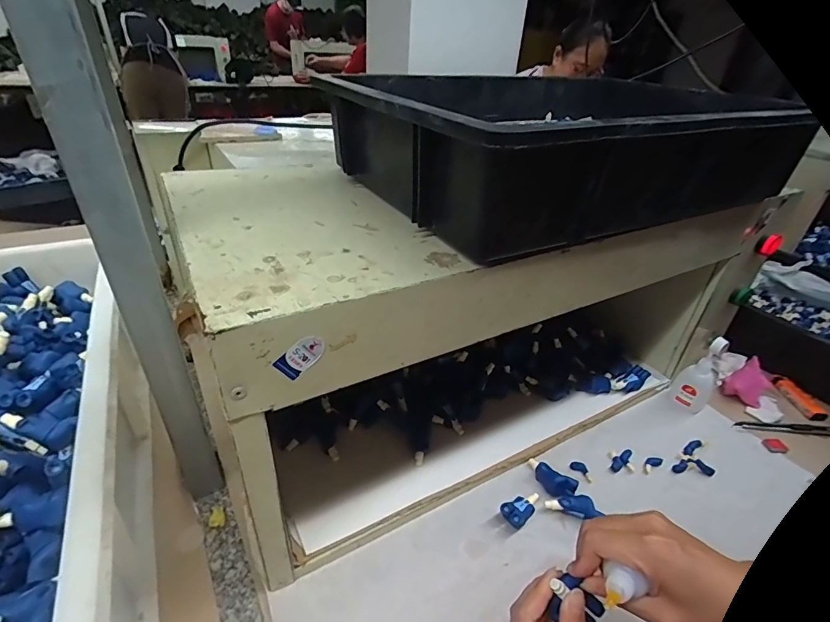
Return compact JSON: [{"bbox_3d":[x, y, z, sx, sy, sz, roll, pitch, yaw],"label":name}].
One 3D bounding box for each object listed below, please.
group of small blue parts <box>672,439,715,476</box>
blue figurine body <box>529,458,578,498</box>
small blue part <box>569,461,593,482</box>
[{"bbox_3d":[0.338,0.179,0.512,0.037,0.007,0.065,30,41,34],"label":"group of small blue parts"},{"bbox_3d":[0.147,0.182,0.471,0.023,0.019,0.056,-23,42,-35],"label":"blue figurine body"},{"bbox_3d":[0.194,0.185,0.493,0.015,0.009,0.027,-22,41,-34],"label":"small blue part"}]

